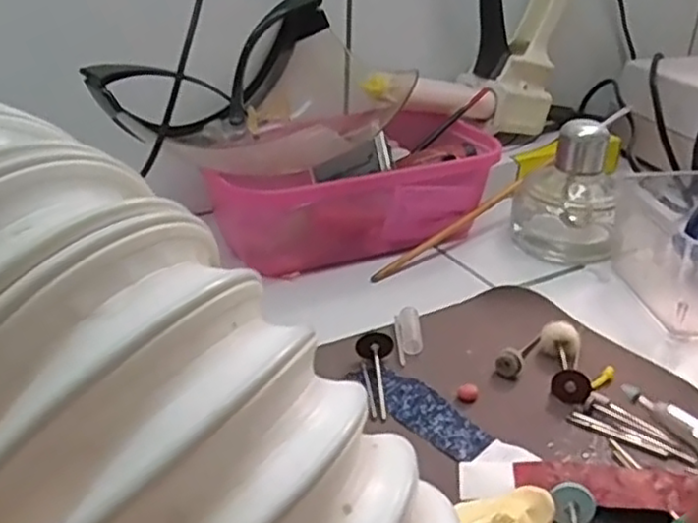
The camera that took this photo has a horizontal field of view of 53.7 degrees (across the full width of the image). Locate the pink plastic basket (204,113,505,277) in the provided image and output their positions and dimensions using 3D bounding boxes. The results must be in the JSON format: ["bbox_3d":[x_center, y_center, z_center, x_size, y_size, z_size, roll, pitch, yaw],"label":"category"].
[{"bbox_3d":[0.004,-0.051,0.467,0.191,0.059,0.108,-14,33,-25],"label":"pink plastic basket"}]

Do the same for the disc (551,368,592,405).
[{"bbox_3d":[0.103,0.058,0.320,0.017,0.015,0.004,19,4,20],"label":"disc"}]

